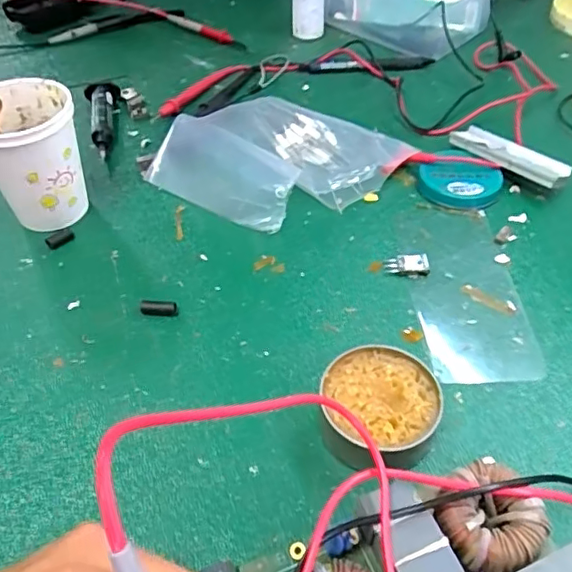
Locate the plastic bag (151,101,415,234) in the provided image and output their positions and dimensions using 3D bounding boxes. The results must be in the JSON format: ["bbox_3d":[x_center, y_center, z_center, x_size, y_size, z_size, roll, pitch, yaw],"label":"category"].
[{"bbox_3d":[-0.004,-0.110,0.476,0.171,0.033,0.150,25,53,23],"label":"plastic bag"}]

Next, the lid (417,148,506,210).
[{"bbox_3d":[0.137,-0.084,0.459,0.059,0.012,0.059,-1,47,1],"label":"lid"}]

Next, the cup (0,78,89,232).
[{"bbox_3d":[-0.181,-0.091,0.423,0.068,0.094,0.073,-1,47,1],"label":"cup"}]

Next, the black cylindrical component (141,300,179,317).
[{"bbox_3d":[-0.083,0.014,0.380,0.024,0.009,0.010,0,47,2],"label":"black cylindrical component"}]

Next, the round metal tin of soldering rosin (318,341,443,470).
[{"bbox_3d":[0.050,0.069,0.311,0.061,0.030,0.069,0,47,2],"label":"round metal tin of soldering rosin"}]

